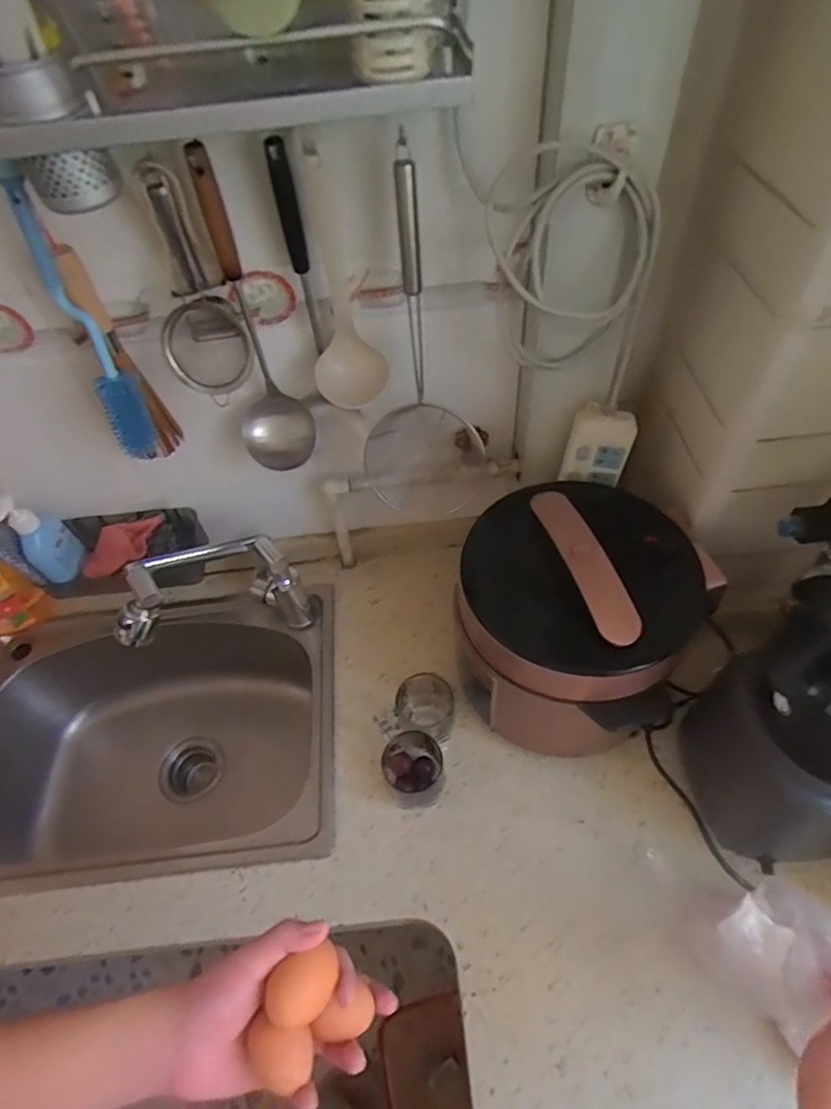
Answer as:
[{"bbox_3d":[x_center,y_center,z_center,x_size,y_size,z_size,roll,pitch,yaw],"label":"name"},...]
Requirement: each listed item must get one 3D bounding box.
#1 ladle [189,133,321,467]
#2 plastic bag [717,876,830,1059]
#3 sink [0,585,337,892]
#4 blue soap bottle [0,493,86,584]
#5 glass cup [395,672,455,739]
[{"bbox_3d":[-0.180,-0.241,0.628,0.081,0.329,0.077,-20,53,-11],"label":"ladle"},{"bbox_3d":[0.294,0.294,0.417,0.083,0.105,0.110,-26,54,-15],"label":"plastic bag"},{"bbox_3d":[-0.384,0.305,0.906,0.551,0.236,0.386,-7,52,-1],"label":"sink"},{"bbox_3d":[-0.510,-0.025,0.796,0.067,0.158,0.055,-38,58,-23],"label":"blue soap bottle"},{"bbox_3d":[0.013,0.206,0.783,0.069,0.080,0.070,-2,52,3],"label":"glass cup"}]

